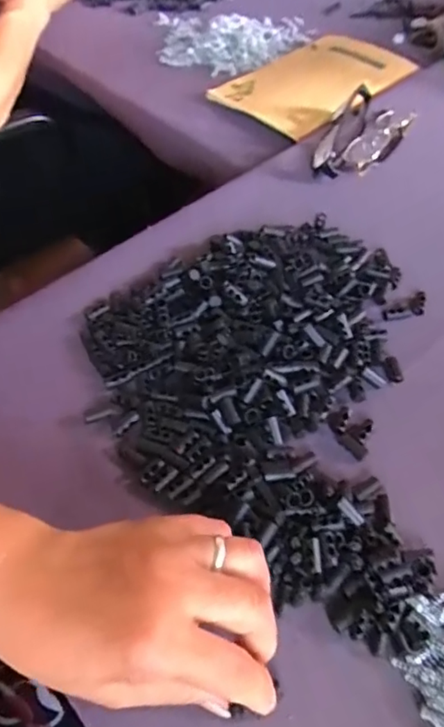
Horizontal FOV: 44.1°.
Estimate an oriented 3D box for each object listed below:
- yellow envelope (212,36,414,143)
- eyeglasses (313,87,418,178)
[{"bbox_3d":[0.110,-0.326,0.632,0.226,0.027,0.151,-34,62,-23],"label":"yellow envelope"},{"bbox_3d":[0.134,-0.221,0.536,0.067,0.028,0.131,29,58,19],"label":"eyeglasses"}]

